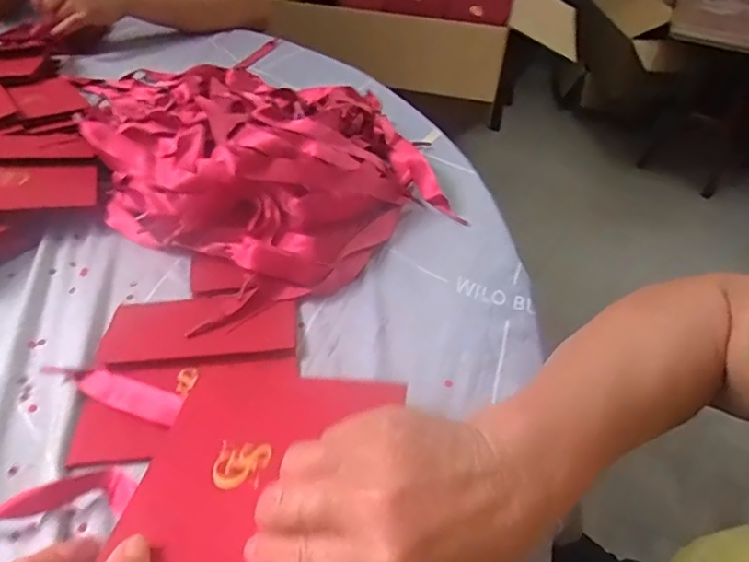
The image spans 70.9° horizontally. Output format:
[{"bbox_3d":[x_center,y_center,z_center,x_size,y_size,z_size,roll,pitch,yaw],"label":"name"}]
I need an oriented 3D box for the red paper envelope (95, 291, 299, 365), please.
[{"bbox_3d":[-0.130,0.034,0.396,0.139,0.011,0.069,-3,44,-3],"label":"red paper envelope"}]

